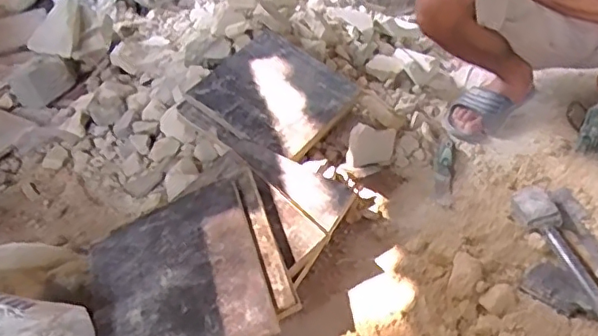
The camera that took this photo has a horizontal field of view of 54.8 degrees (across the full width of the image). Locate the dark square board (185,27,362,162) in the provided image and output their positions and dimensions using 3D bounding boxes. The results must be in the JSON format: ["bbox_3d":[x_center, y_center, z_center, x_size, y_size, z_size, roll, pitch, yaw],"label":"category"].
[{"bbox_3d":[-0.051,-0.144,1.111,0.259,0.036,0.240,33,61,21],"label":"dark square board"}]

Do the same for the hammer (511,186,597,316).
[{"bbox_3d":[0.406,0.125,0.891,0.058,0.048,0.270,-11,38,-6],"label":"hammer"}]

